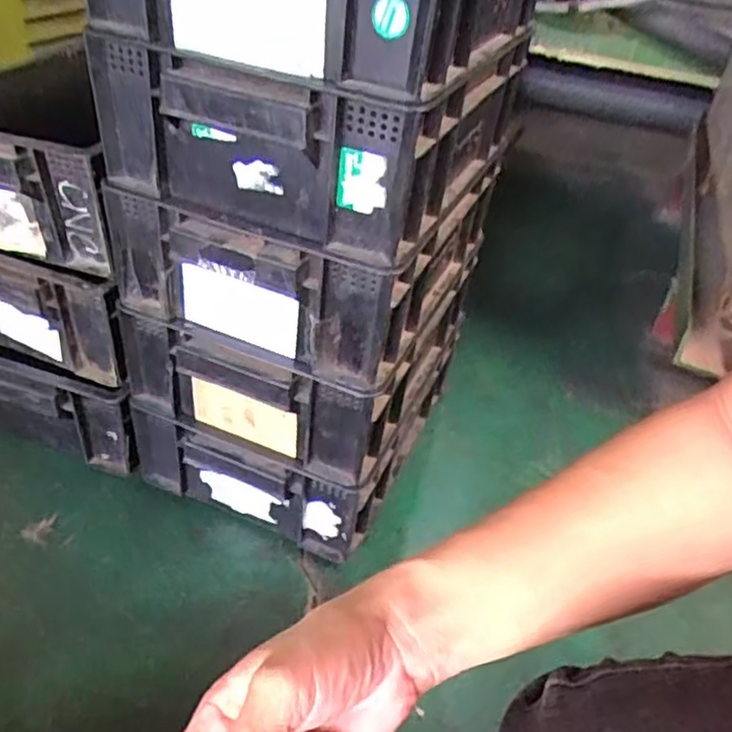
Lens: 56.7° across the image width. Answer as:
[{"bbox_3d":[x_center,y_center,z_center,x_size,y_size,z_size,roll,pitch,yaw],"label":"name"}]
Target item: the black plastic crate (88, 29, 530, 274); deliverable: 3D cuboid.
[{"bbox_3d":[-0.022,-0.208,0.544,0.226,0.111,0.284,21,39,17],"label":"black plastic crate"}]

